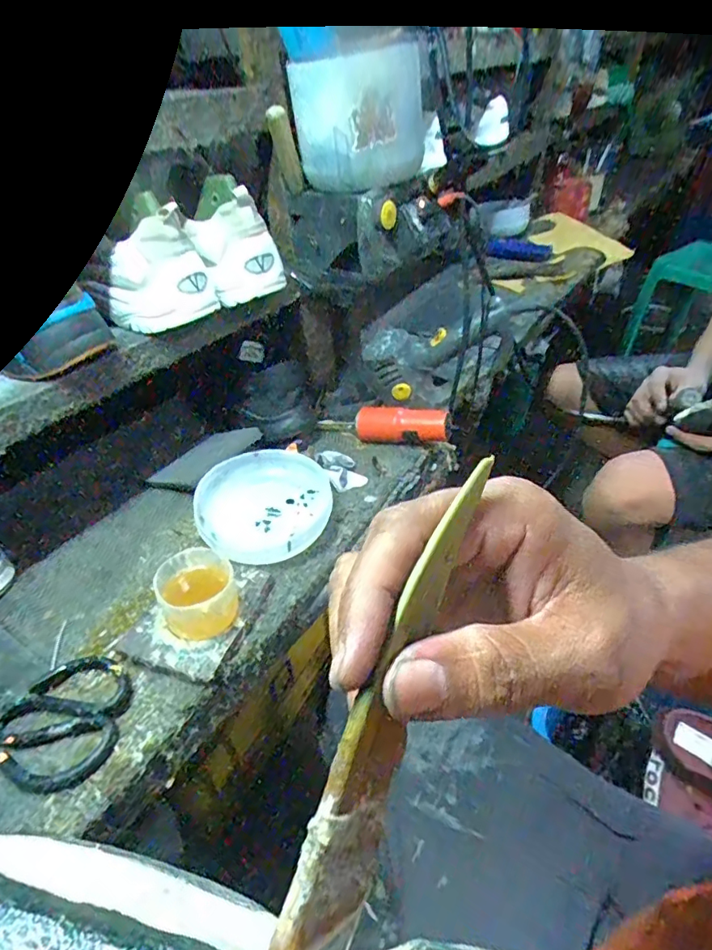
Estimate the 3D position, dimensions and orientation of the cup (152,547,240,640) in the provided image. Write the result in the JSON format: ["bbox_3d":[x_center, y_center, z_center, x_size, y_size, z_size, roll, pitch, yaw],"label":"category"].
[{"bbox_3d":[-0.142,0.111,0.471,0.065,0.054,0.074,-18,42,-17],"label":"cup"}]

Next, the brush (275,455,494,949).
[{"bbox_3d":[0.012,0.058,0.141,0.015,0.020,0.134,17,75,22],"label":"brush"}]

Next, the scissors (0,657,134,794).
[{"bbox_3d":[-0.267,0.193,0.428,0.163,0.013,0.099,9,41,14],"label":"scissors"}]

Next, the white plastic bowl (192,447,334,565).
[{"bbox_3d":[-0.102,0.031,0.575,0.141,0.043,0.145,-2,40,1],"label":"white plastic bowl"}]

